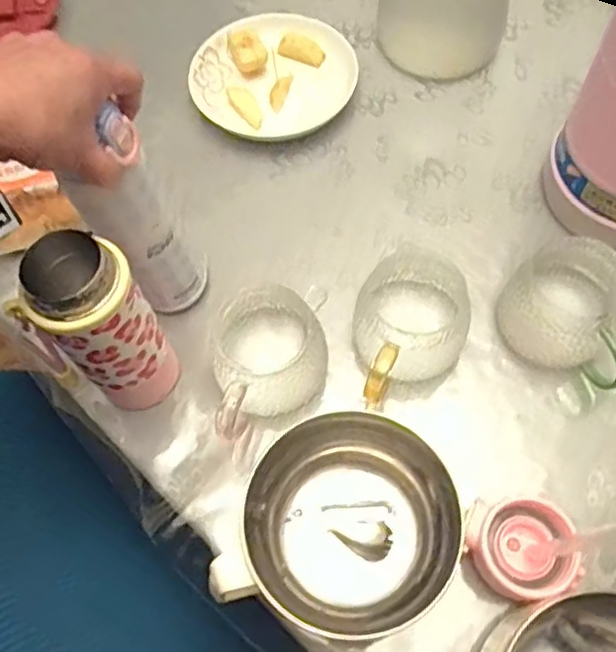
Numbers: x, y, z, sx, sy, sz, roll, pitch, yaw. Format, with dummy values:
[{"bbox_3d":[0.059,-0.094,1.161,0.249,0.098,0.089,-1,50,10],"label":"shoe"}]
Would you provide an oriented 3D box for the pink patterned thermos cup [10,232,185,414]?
[{"bbox_3d":[-0.154,0.009,0.486,0.067,0.179,0.080,29,68,16],"label":"pink patterned thermos cup"}]

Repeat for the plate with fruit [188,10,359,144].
[{"bbox_3d":[-0.040,-0.280,0.706,0.176,0.037,0.165,-1,63,2],"label":"plate with fruit"}]

